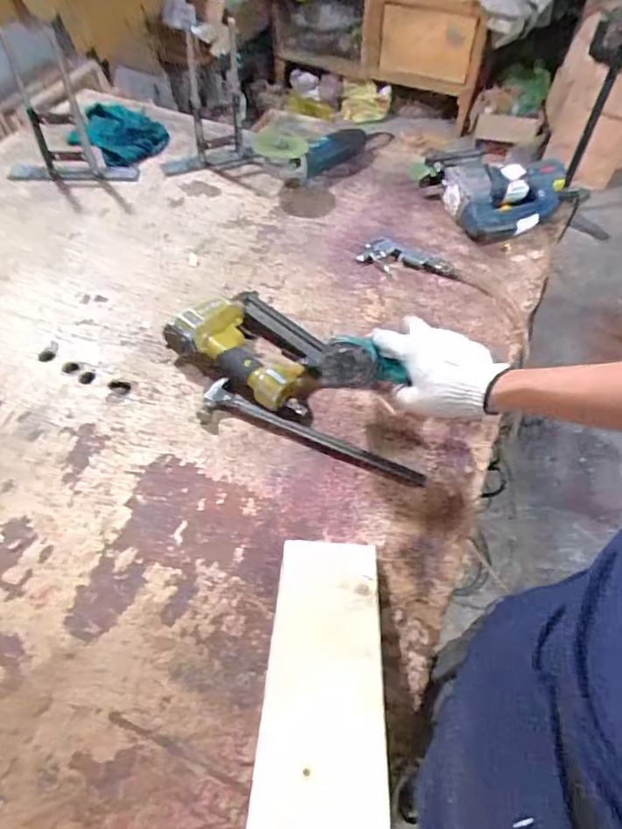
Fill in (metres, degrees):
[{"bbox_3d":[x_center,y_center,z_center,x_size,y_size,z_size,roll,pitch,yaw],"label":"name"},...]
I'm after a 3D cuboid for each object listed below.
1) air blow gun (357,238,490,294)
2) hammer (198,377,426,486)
[{"bbox_3d":[0.182,-0.247,0.922,0.206,0.024,0.059,23,59,16],"label":"air blow gun"},{"bbox_3d":[-0.002,0.028,0.700,0.294,0.020,0.066,18,58,13],"label":"hammer"}]

